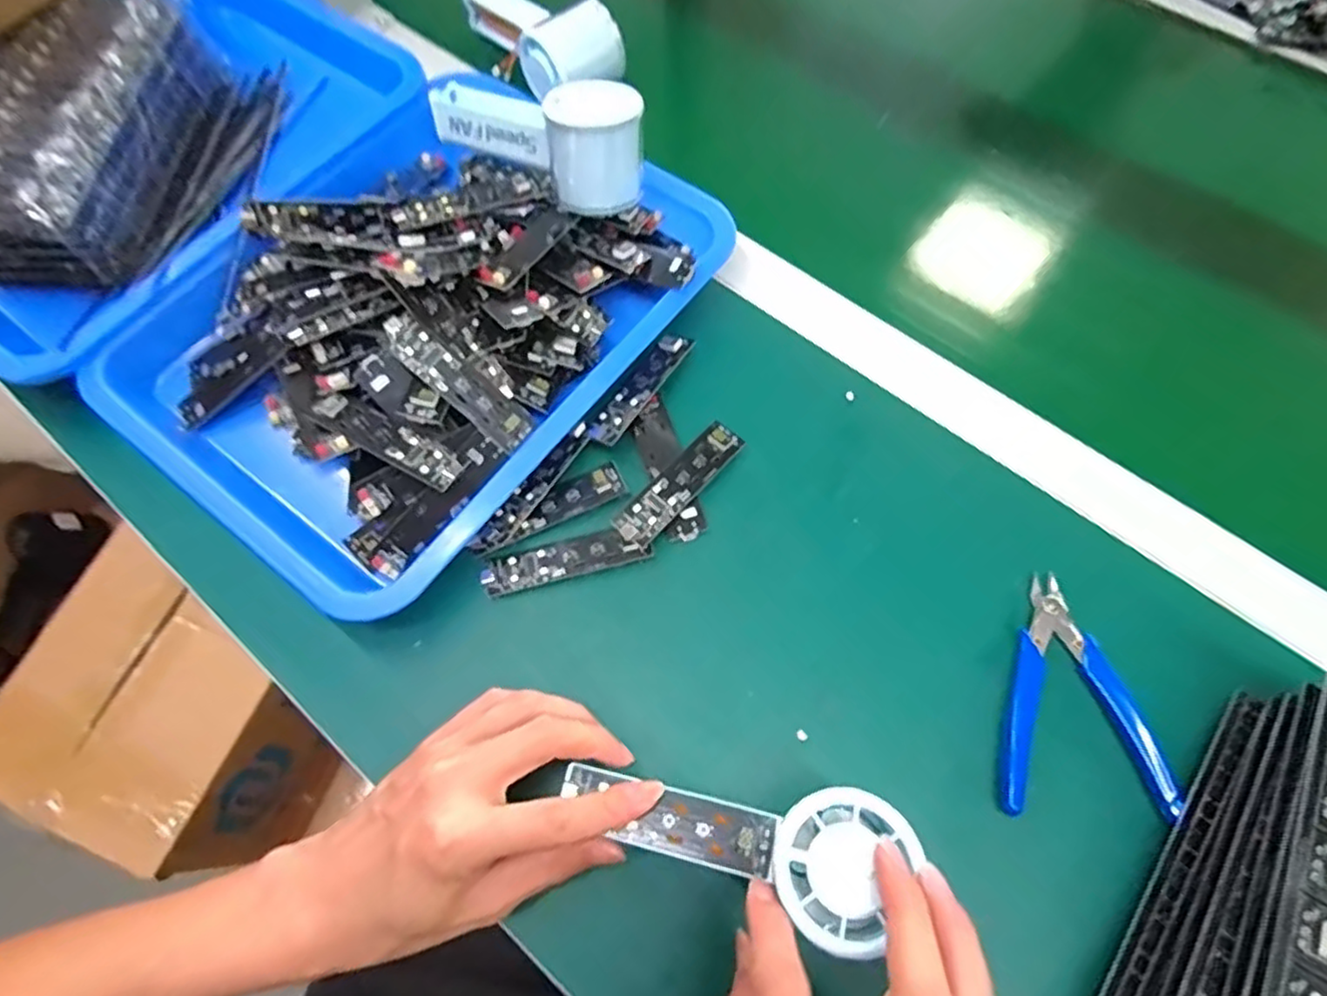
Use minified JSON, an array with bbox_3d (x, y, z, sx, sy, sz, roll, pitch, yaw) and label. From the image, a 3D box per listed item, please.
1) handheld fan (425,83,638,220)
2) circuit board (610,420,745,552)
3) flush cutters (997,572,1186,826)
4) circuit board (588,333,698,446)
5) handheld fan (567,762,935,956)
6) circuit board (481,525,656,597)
[{"bbox_3d":[-0.081,-0.235,0.429,0.148,0.058,0.057,36,72,15],"label":"handheld fan"},{"bbox_3d":[0.009,-0.009,0.384,0.023,0.010,0.089,38,73,16],"label":"circuit board"},{"bbox_3d":[0.208,0.100,0.339,0.078,0.009,0.116,12,68,6],"label":"flush cutters"},{"bbox_3d":[-0.014,-0.066,0.406,0.021,0.007,0.085,32,71,14],"label":"circuit board"},{"bbox_3d":[0.027,0.140,0.285,0.142,0.025,0.055,4,66,23],"label":"handheld fan"},{"bbox_3d":[-0.053,0.032,0.372,0.089,0.010,0.023,-14,67,-5],"label":"circuit board"}]

